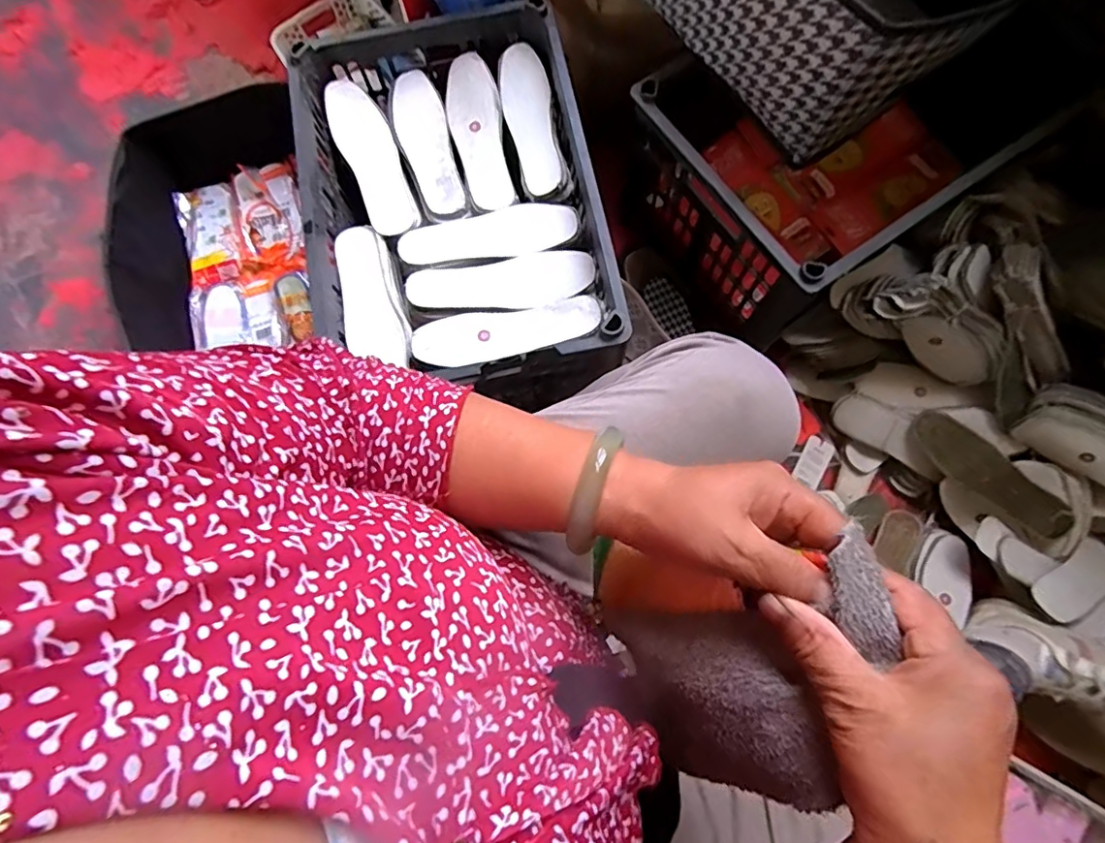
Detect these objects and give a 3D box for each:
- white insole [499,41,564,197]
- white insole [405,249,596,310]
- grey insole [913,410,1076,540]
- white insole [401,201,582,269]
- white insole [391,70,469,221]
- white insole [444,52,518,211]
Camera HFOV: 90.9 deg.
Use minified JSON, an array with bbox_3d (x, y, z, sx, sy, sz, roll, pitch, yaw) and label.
[{"bbox_3d":[-0.030,-0.395,0.707,0.061,0.014,0.210,-8,76,0],"label":"white insole"},{"bbox_3d":[-0.063,-0.166,0.663,0.223,0.020,0.073,-7,76,0],"label":"white insole"},{"bbox_3d":[0.595,0.072,0.739,0.222,0.014,0.067,39,80,10],"label":"grey insole"},{"bbox_3d":[-0.081,-0.235,0.686,0.218,0.014,0.073,-9,76,-1],"label":"white insole"},{"bbox_3d":[-0.167,-0.365,0.715,0.065,0.019,0.219,-15,76,-2],"label":"white insole"},{"bbox_3d":[-0.099,-0.379,0.712,0.069,0.022,0.218,-10,76,-1],"label":"white insole"}]

